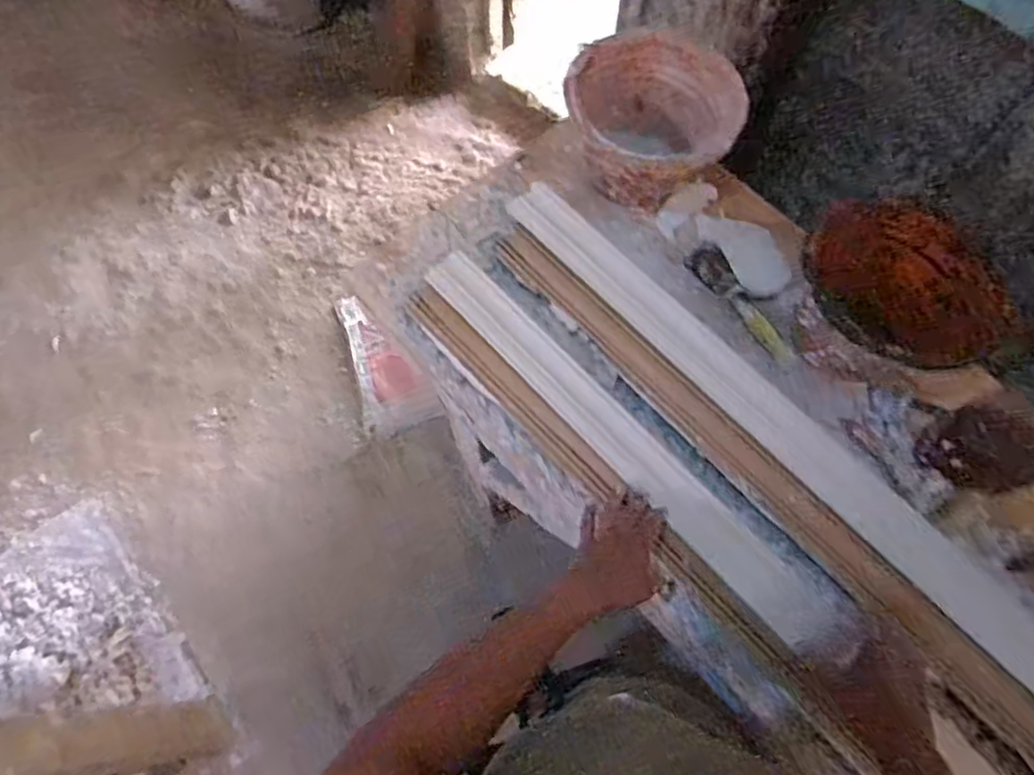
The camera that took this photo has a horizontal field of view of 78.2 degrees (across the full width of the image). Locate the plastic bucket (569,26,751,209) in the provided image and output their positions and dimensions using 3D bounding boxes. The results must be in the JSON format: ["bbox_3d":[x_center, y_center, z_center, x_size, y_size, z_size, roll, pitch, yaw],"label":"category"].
[{"bbox_3d":[0.200,-0.405,0.967,0.242,0.159,0.221,0,67,-1],"label":"plastic bucket"}]

